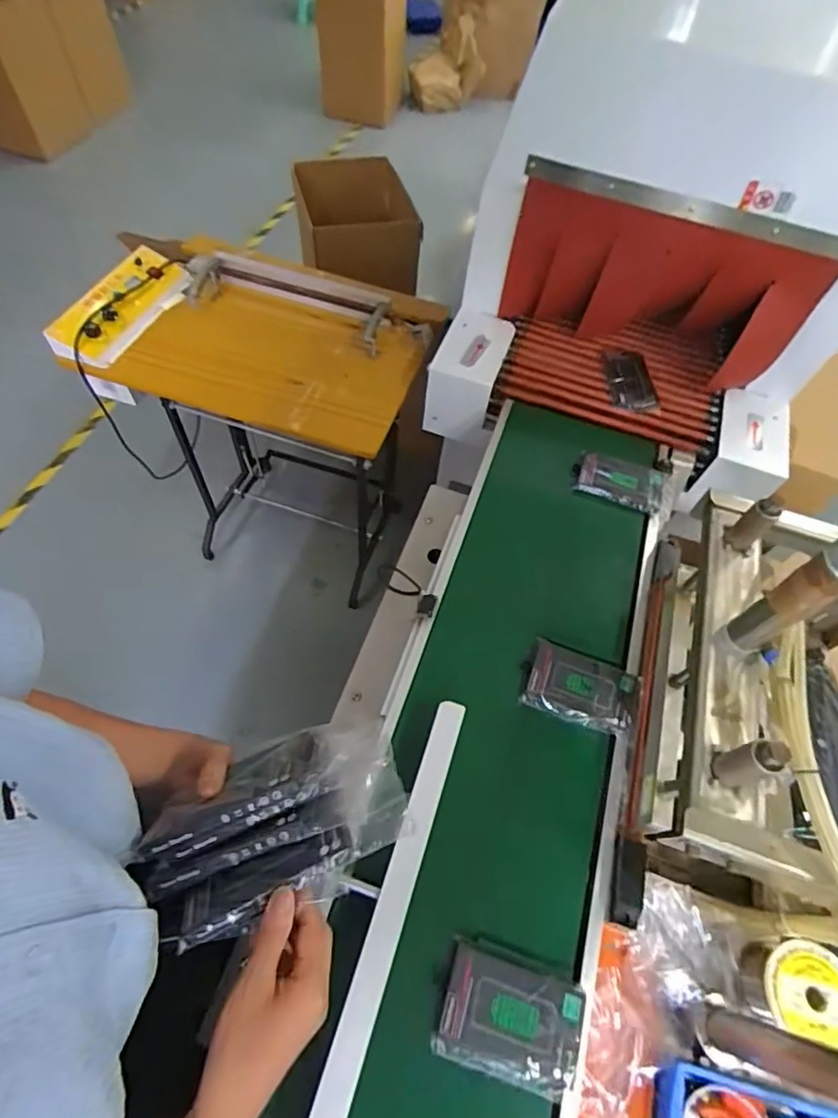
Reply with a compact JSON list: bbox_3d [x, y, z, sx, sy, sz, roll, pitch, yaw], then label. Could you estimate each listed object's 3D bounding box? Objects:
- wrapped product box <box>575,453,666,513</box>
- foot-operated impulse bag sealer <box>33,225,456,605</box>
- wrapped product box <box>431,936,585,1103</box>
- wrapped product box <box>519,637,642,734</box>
[{"bbox_3d":[0.332,-0.130,0.905,0.141,0.030,0.089,15,60,4],"label":"wrapped product box"},{"bbox_3d":[-0.348,-0.322,1.428,0.682,0.742,0.458,14,60,4],"label":"foot-operated impulse bag sealer"},{"bbox_3d":[0.092,0.453,0.543,0.135,0.014,0.099,17,60,6],"label":"wrapped product box"},{"bbox_3d":[0.214,0.169,0.725,0.150,0.016,0.099,19,60,7],"label":"wrapped product box"}]

